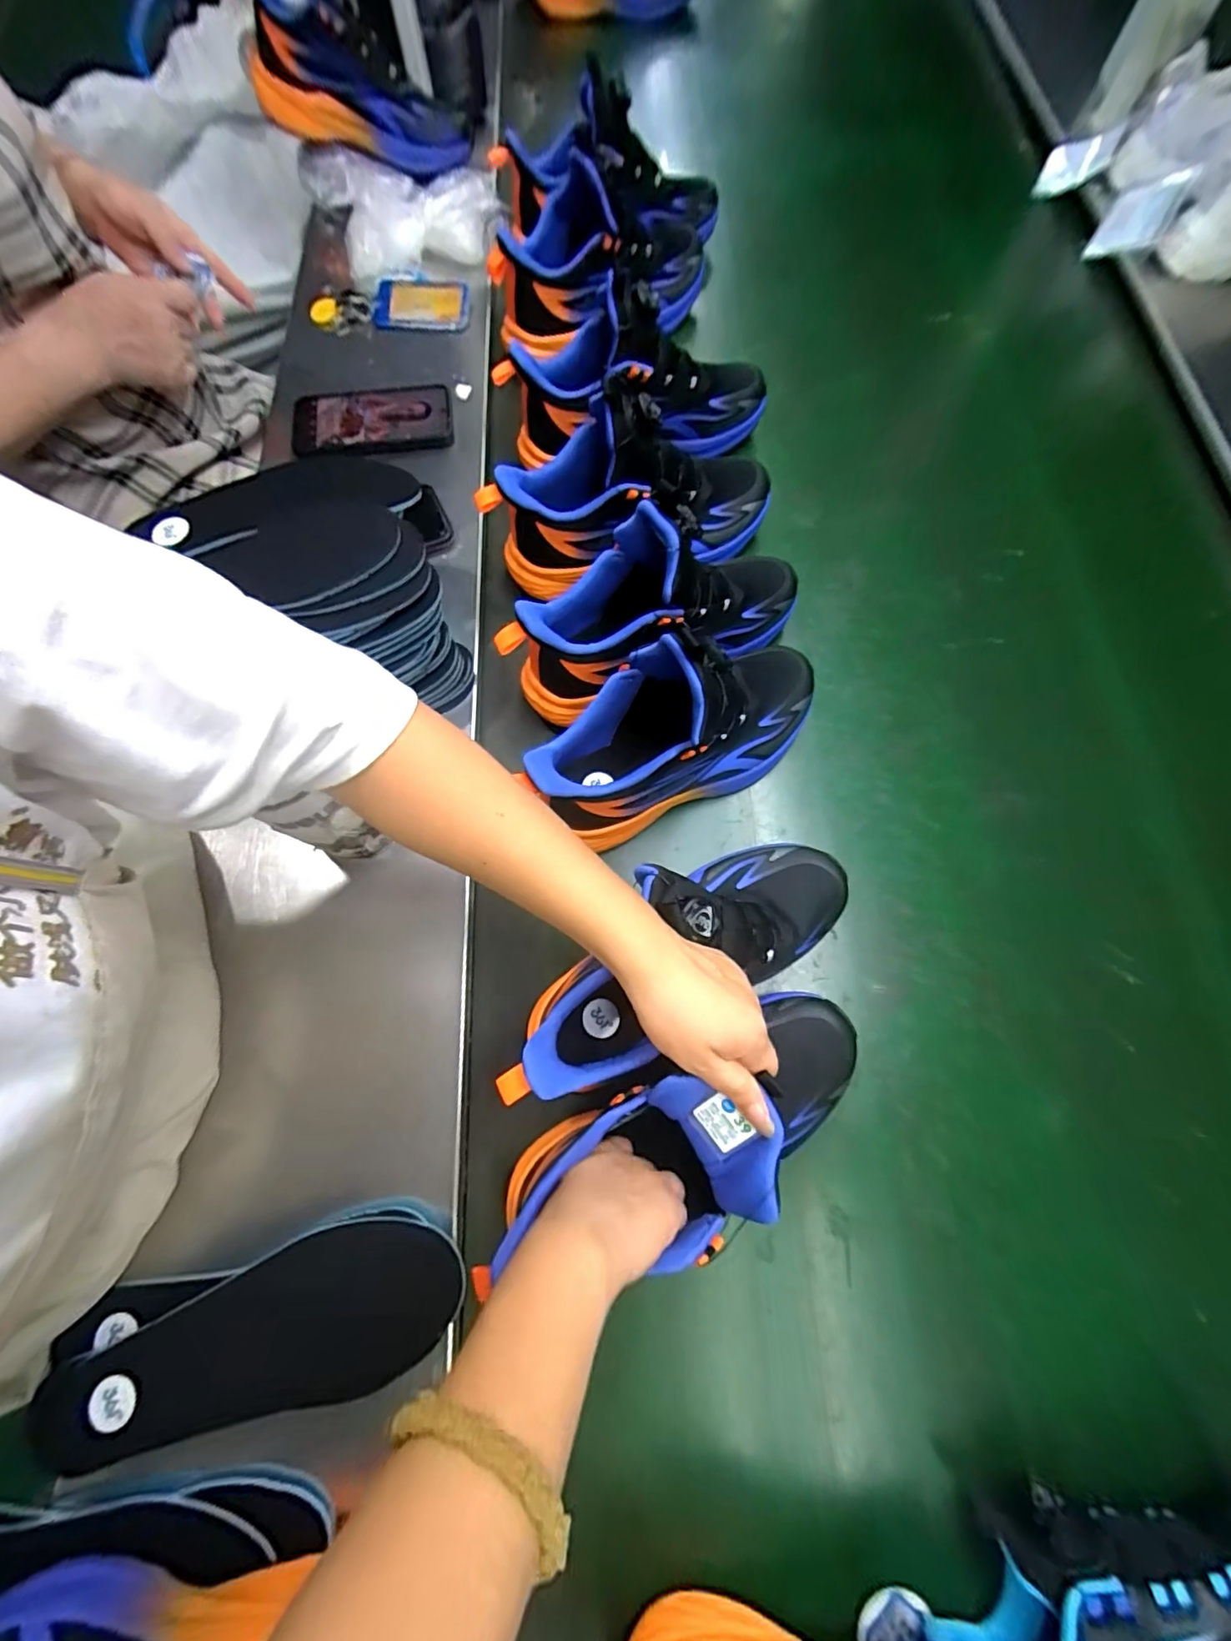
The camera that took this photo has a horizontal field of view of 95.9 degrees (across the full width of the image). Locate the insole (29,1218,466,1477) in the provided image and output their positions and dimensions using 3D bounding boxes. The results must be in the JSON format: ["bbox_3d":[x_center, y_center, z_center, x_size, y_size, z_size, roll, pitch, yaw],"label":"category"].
[{"bbox_3d":[-0.230,0.322,0.345,0.268,0.019,0.091,-13,73,-6],"label":"insole"}]

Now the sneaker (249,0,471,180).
[{"bbox_3d":[-0.311,-0.902,0.689,0.270,0.105,0.115,19,72,-9],"label":"sneaker"}]

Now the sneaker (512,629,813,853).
[{"bbox_3d":[0.056,-0.075,0.423,0.254,0.159,0.092,-25,75,-9],"label":"sneaker"}]

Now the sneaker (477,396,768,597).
[{"bbox_3d":[0.019,-0.297,0.499,0.275,0.141,0.094,-12,73,-6],"label":"sneaker"}]

